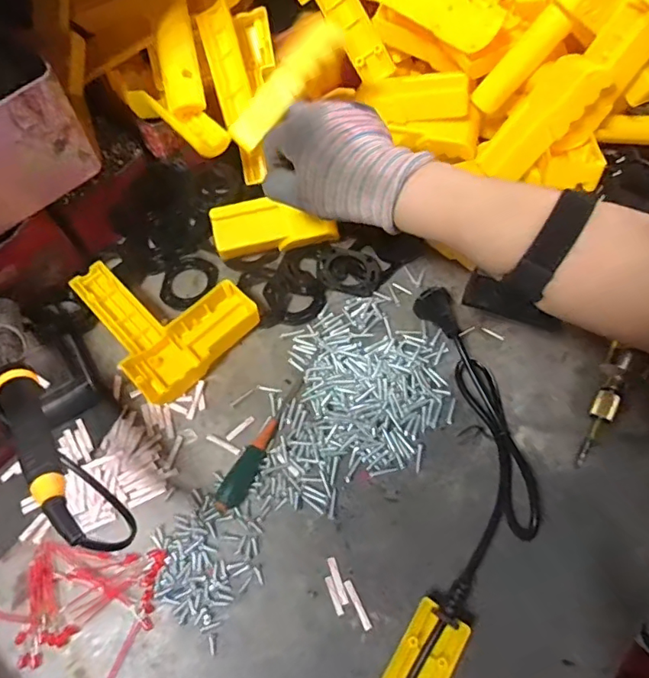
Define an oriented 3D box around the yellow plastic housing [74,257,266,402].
[{"bbox_3d":[-0.142,-0.024,0.445,0.115,0.028,0.146,-42,68,-19],"label":"yellow plastic housing"}]

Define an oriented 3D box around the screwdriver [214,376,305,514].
[{"bbox_3d":[-0.048,0.078,0.391,0.019,0.019,0.119,25,65,15],"label":"screwdriver"}]

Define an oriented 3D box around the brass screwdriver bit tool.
[{"bbox_3d":[0.218,0.052,0.391,0.018,0.015,0.099,20,86,13],"label":"brass screwdriver bit tool"}]

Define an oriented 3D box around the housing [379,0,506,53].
[{"bbox_3d":[0.097,-0.293,0.434,0.119,0.024,0.051,32,66,4],"label":"housing"}]

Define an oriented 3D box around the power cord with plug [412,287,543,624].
[{"bbox_3d":[0.119,0.073,0.382,0.078,0.031,0.244,-1,61,1],"label":"power cord with plug"}]

